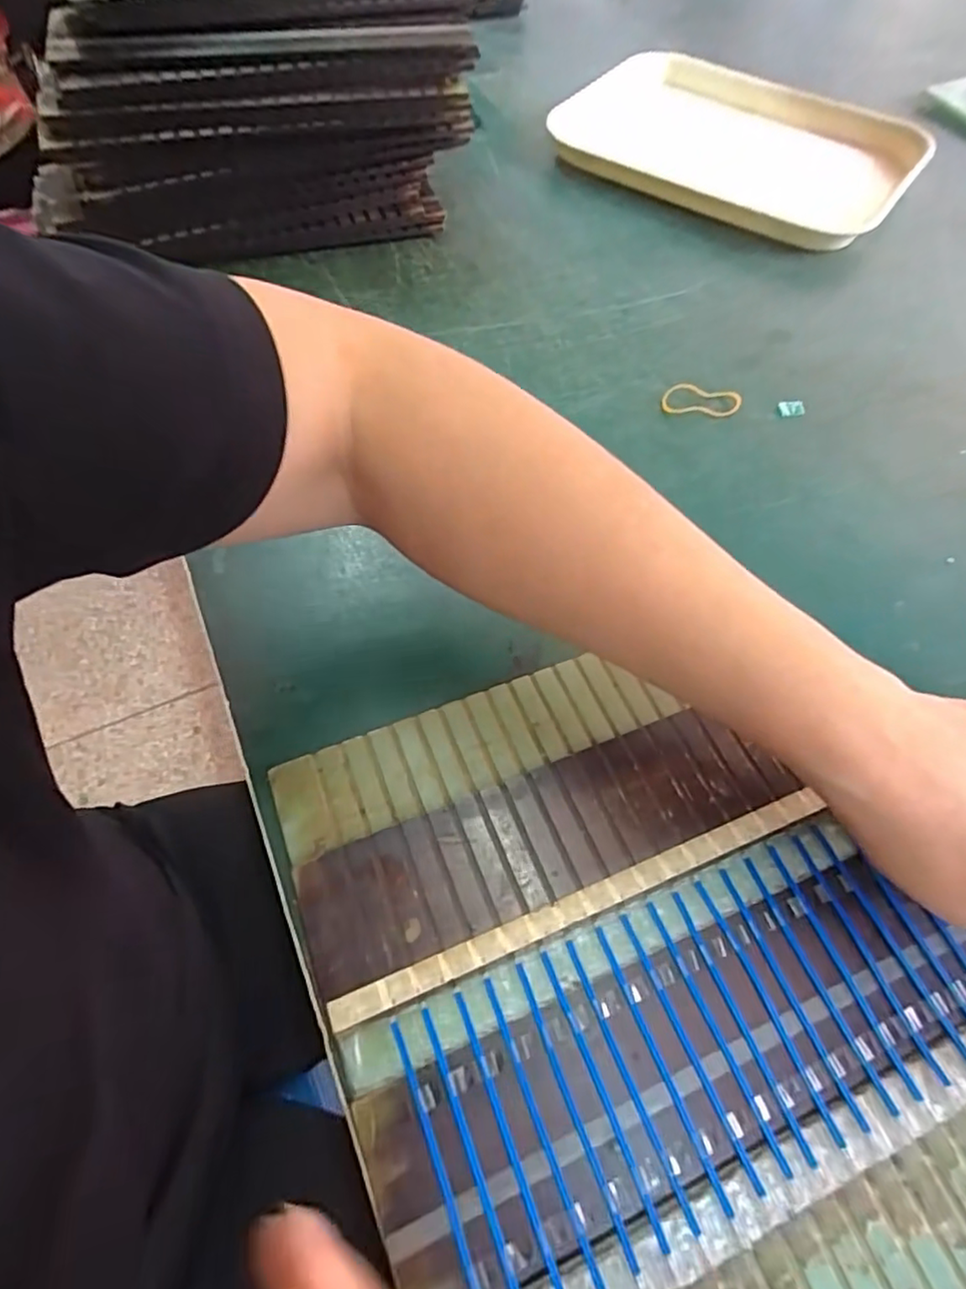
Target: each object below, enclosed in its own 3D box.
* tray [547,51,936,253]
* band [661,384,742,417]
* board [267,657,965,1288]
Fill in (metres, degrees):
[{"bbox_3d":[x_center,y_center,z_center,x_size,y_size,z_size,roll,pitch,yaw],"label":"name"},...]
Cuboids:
[{"bbox_3d":[0.229,-0.458,0.572,0.301,0.034,0.218,27,64,13],"label":"tray"},{"bbox_3d":[0.144,-0.161,0.413,0.052,0.005,0.023,1,60,-2],"label":"band"},{"bbox_3d":[0.075,0.121,0.246,0.257,0.009,0.257,-18,63,-13],"label":"board"}]

